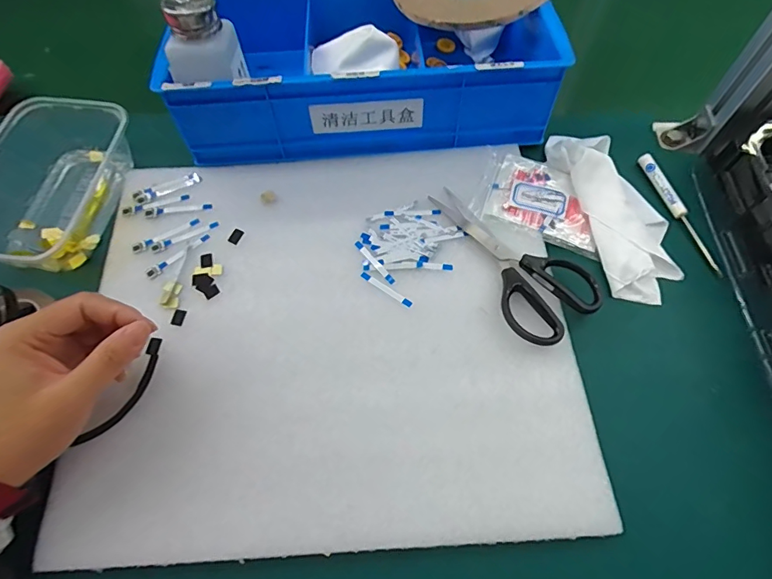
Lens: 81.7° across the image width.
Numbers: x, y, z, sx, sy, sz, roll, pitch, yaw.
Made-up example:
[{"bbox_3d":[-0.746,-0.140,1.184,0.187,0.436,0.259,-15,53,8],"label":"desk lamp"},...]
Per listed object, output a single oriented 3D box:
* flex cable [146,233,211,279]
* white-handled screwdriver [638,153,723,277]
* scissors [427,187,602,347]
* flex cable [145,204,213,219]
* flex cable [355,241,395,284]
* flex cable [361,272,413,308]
[{"bbox_3d":[-0.178,-0.030,0.385,0.059,0.004,0.010,-36,68,-16],"label":"flex cable"},{"bbox_3d":[0.259,-0.069,0.392,0.013,0.011,0.125,-15,64,-6],"label":"white-handled screwdriver"},{"bbox_3d":[0.095,-0.029,0.368,0.071,0.014,0.160,-34,67,-15],"label":"scissors"},{"bbox_3d":[-0.189,-0.073,0.407,0.060,0.005,0.010,-6,63,-1],"label":"flex cable"},{"bbox_3d":[-0.010,-0.023,0.375,0.006,0.004,0.048,-37,68,-16],"label":"flex cable"},{"bbox_3d":[0.000,0.000,0.366,0.049,0.004,0.006,34,69,17],"label":"flex cable"}]

